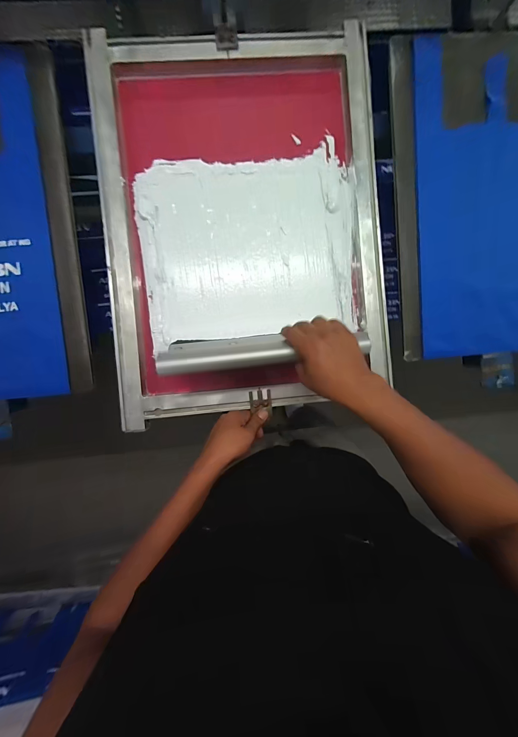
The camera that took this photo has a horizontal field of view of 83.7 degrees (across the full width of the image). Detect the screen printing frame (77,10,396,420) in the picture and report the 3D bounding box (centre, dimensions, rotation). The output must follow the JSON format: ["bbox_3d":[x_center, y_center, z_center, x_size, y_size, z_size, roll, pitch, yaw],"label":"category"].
[{"bbox_3d":[-0.024,-0.246,0.513,0.472,0.040,0.624,-5,93,-3],"label":"screen printing frame"}]

